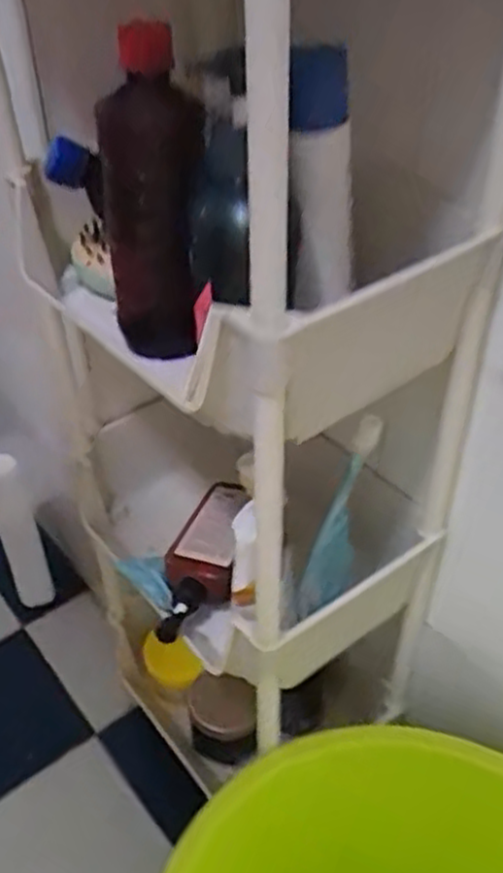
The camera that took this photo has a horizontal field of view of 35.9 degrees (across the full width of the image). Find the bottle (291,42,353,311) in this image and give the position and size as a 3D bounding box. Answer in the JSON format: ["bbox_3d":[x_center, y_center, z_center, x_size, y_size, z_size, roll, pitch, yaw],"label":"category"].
[{"bbox_3d":[0.044,-0.151,0.478,0.041,0.150,0.043,-1,21,5],"label":"bottle"}]

